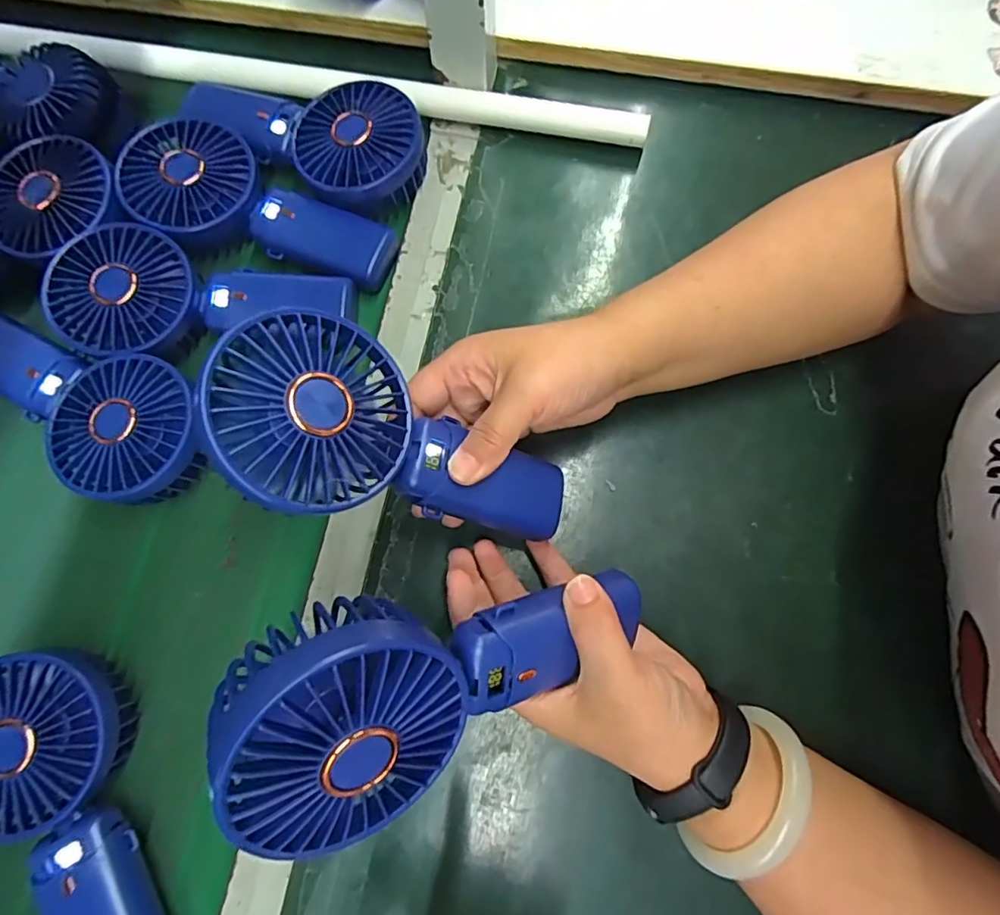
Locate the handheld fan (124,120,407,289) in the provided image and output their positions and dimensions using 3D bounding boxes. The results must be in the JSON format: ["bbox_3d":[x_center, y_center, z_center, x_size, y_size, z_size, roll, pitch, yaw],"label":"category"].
[{"bbox_3d":[-0.159,-0.171,0.380,0.178,0.033,0.082,14,76,4],"label":"handheld fan"}]

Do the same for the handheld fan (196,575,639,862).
[{"bbox_3d":[-0.024,0.094,0.237,0.177,0.046,0.091,1,101,-39],"label":"handheld fan"}]

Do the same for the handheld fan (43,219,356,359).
[{"bbox_3d":[-0.191,-0.096,0.361,0.176,0.036,0.084,10,76,3],"label":"handheld fan"}]

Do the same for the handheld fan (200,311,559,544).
[{"bbox_3d":[-0.046,-0.003,0.275,0.180,0.042,0.083,23,74,-28],"label":"handheld fan"}]

